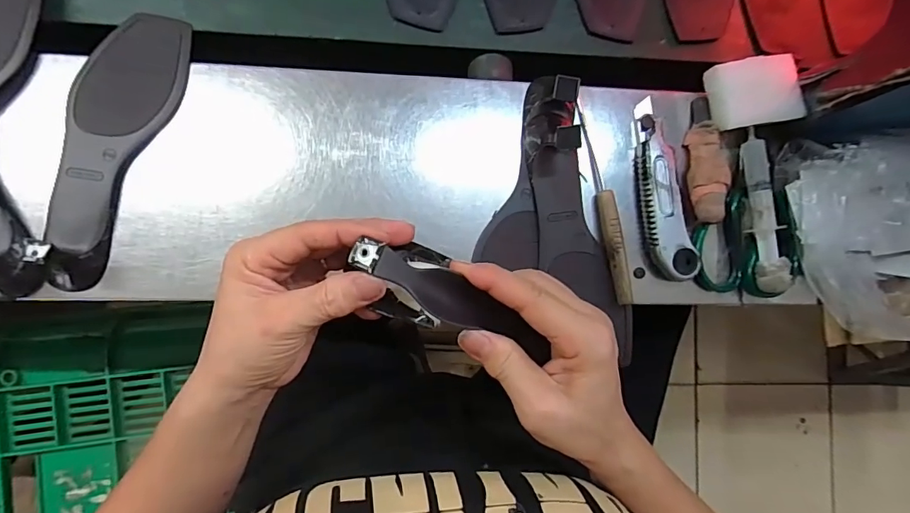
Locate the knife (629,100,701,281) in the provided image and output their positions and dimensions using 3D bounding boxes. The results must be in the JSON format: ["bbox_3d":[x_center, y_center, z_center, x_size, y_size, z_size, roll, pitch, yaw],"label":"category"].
[{"bbox_3d":[0.178,-0.059,0.409,0.035,0.018,0.158,-12,87,-6],"label":"knife"}]

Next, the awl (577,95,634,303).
[{"bbox_3d":[0.133,-0.048,0.407,0.015,0.012,0.177,-10,86,-6],"label":"awl"}]

